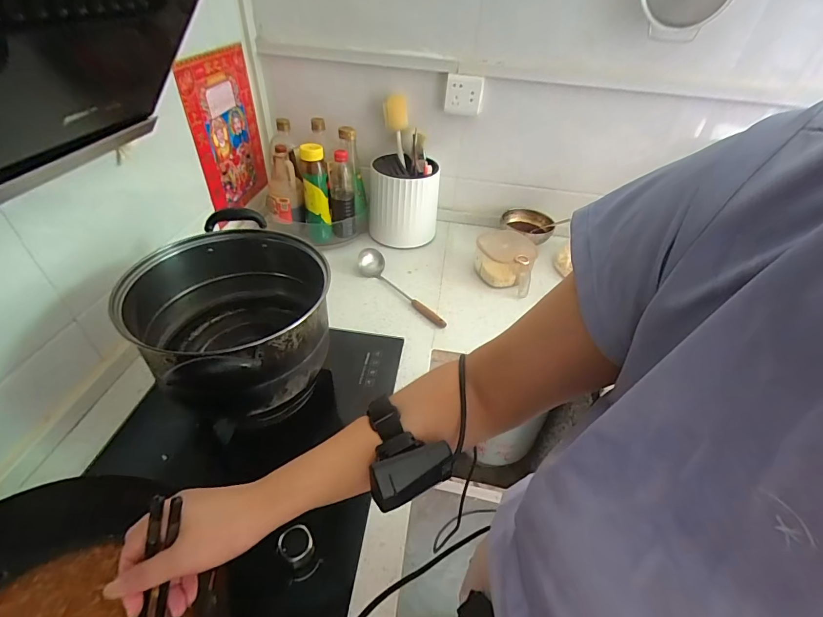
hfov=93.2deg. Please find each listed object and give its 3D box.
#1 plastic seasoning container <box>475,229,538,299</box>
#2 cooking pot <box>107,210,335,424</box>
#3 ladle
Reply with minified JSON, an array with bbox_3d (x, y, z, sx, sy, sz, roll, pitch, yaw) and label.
[{"bbox_3d":[0.240,-0.127,0.996,0.146,0.114,0.120,18,42,14],"label":"plastic seasoning container"},{"bbox_3d":[-0.262,0.005,0.623,0.287,0.179,0.308,3,41,-2],"label":"cooking pot"},{"bbox_3d":[-0.019,-0.057,0.932,0.282,0.063,0.063,34,48,29],"label":"ladle"}]

